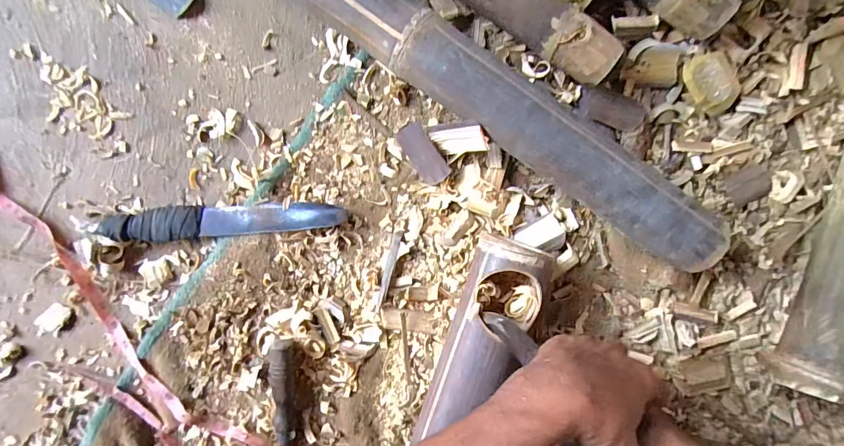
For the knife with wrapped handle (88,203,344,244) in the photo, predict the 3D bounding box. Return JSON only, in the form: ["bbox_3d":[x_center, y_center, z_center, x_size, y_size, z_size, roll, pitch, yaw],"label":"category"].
[{"bbox_3d":[-0.217,-0.002,0.461,0.258,0.027,0.036,-4,91,-3],"label":"knife with wrapped handle"}]

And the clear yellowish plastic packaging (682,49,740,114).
[{"bbox_3d":[0.330,-0.158,0.476,0.062,0.021,0.067,0,91,-3],"label":"clear yellowish plastic packaging"}]

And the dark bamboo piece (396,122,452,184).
[{"bbox_3d":[0.001,-0.075,0.463,0.029,0.019,0.069,-36,92,-2],"label":"dark bamboo piece"}]

